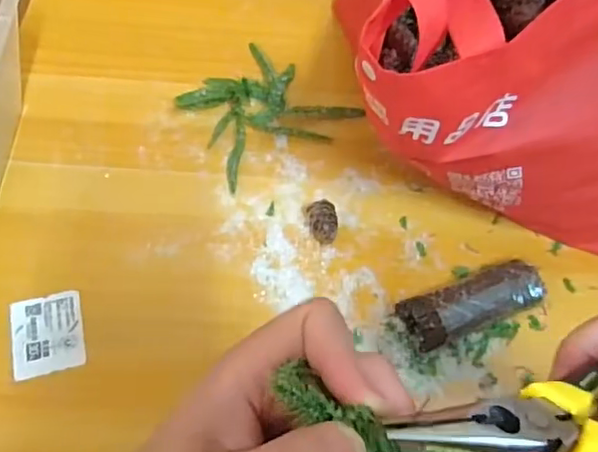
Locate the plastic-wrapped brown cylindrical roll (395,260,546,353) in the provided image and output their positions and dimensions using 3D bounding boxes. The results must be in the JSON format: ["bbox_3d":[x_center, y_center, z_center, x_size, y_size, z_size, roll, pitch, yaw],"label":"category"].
[{"bbox_3d":[0.128,0.056,0.435,0.105,0.026,0.038,-18,62,-15],"label":"plastic-wrapped brown cylindrical roll"}]

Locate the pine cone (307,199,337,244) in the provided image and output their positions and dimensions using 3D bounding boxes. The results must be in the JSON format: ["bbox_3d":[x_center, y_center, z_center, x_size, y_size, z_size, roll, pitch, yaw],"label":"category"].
[{"bbox_3d":[0.020,-0.002,0.468,0.020,0.018,0.036,-10,60,-11],"label":"pine cone"}]

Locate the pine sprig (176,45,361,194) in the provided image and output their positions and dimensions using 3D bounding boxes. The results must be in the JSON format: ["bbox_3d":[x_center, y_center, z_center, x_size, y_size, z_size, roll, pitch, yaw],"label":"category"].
[{"bbox_3d":[-0.034,-0.100,0.516,0.117,0.026,0.130,42,64,19],"label":"pine sprig"}]

